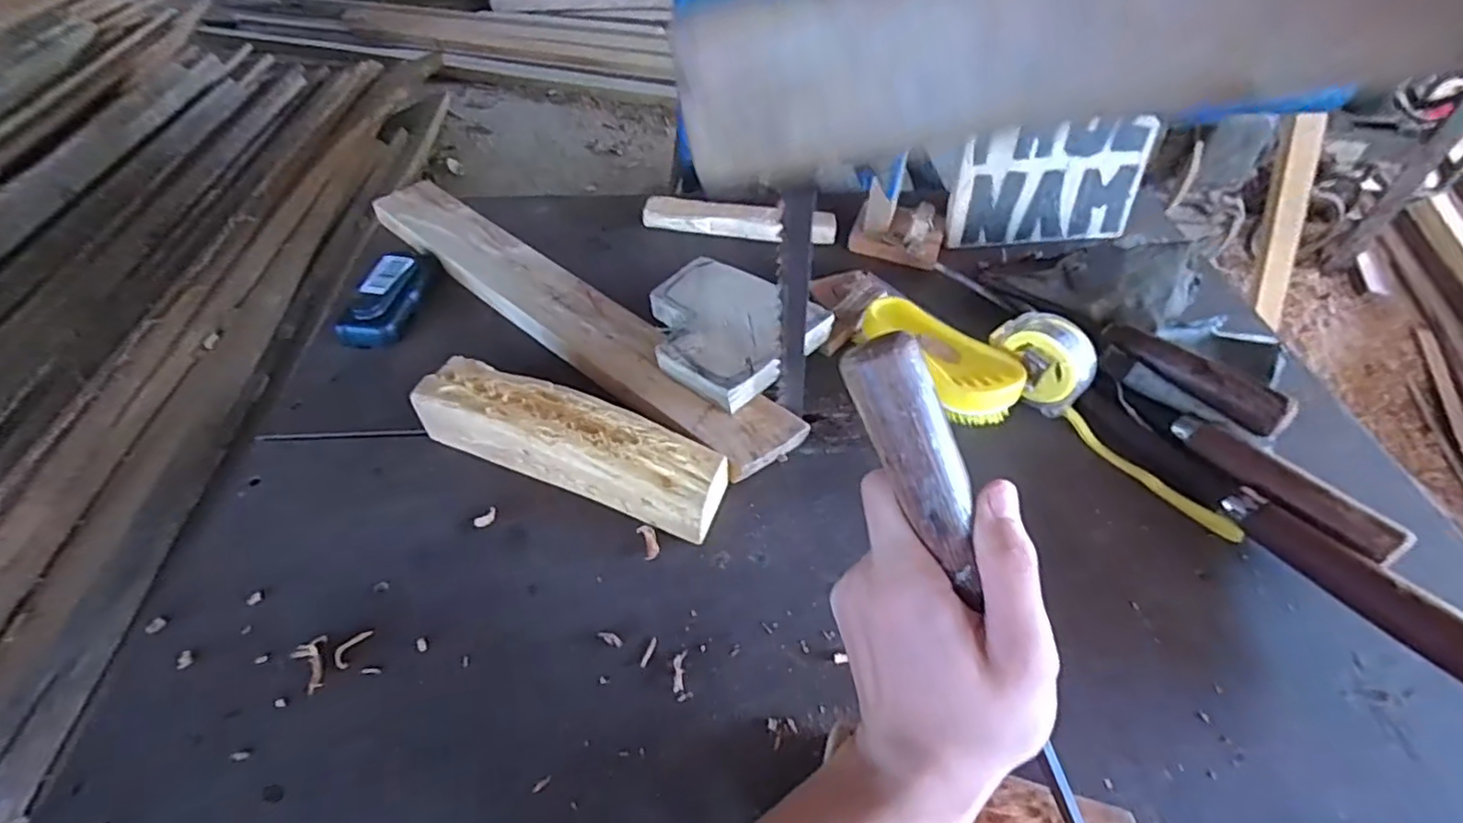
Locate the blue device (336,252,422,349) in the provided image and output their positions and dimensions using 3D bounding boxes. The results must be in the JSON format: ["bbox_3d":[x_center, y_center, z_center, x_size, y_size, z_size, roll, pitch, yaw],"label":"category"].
[{"bbox_3d":[-0.286,-0.092,0.533,0.040,0.031,0.095,2,47,2],"label":"blue device"}]

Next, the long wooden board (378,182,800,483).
[{"bbox_3d":[-0.140,-0.087,0.519,0.455,0.030,0.060,33,55,27],"label":"long wooden board"}]

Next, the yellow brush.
[{"bbox_3d":[0.155,-0.038,0.475,0.064,0.045,0.114,-21,51,-19],"label":"yellow brush"}]

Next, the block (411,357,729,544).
[{"bbox_3d":[-0.106,0.019,0.419,0.204,0.045,0.050,17,49,15],"label":"block"}]

